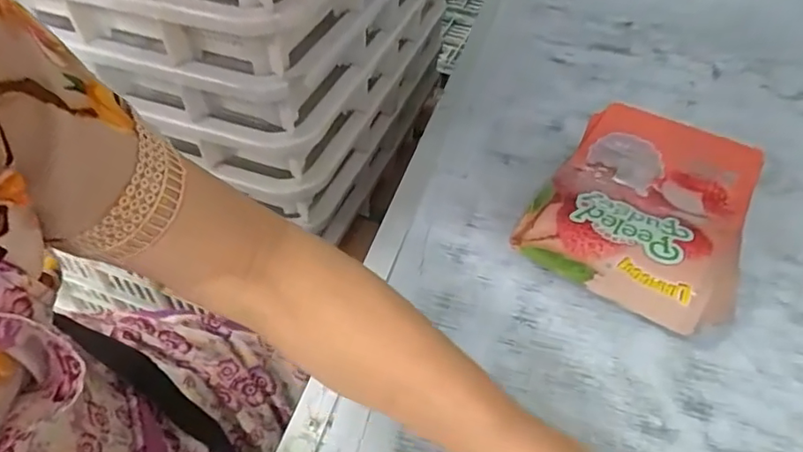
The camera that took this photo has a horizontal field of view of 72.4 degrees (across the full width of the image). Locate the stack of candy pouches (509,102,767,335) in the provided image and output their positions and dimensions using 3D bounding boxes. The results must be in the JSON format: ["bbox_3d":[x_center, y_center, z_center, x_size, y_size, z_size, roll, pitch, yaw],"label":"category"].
[{"bbox_3d":[0.232,-0.024,0.512,0.172,0.031,0.250,25,52,21],"label":"stack of candy pouches"}]

